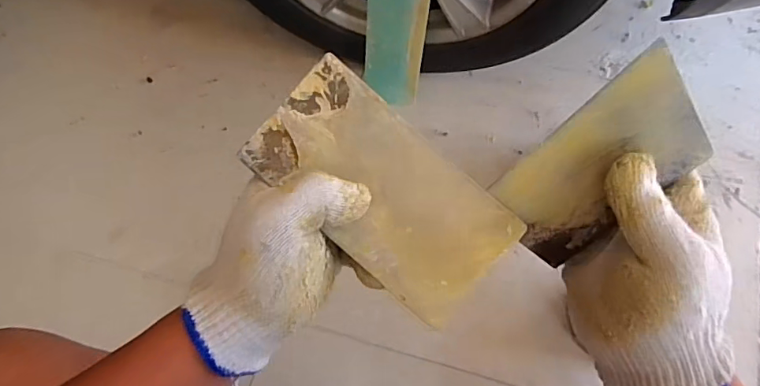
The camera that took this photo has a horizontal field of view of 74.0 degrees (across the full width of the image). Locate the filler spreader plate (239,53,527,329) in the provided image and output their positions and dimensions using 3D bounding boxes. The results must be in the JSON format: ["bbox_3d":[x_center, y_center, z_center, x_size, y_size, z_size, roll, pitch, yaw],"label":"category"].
[{"bbox_3d":[0.003,-0.001,0.305,0.158,0.005,0.083,40,86,-1],"label":"filler spreader plate"}]

